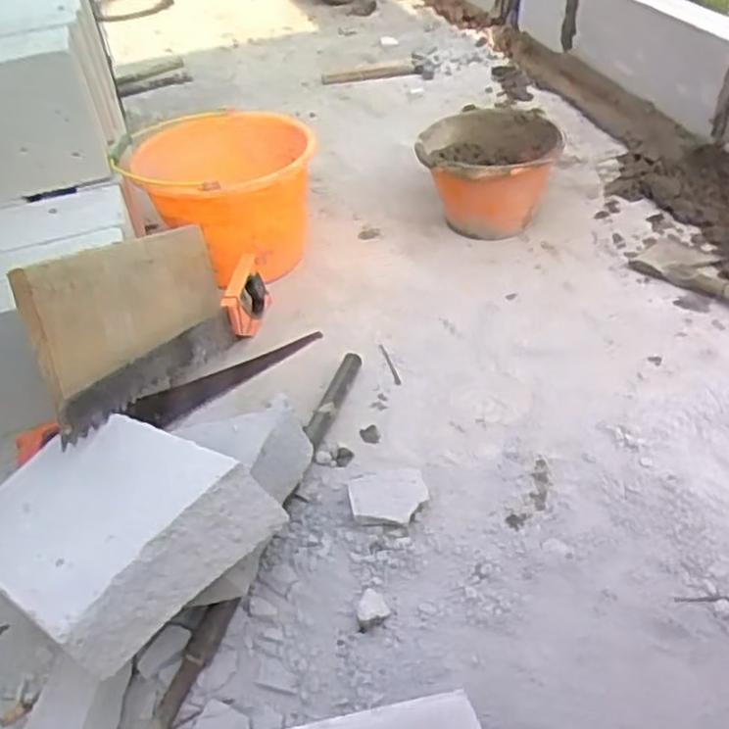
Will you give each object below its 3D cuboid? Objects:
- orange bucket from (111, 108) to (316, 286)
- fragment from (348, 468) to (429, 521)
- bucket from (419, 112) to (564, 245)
[{"bbox_3d":[-0.238,-0.270,1.248,0.306,0.218,0.306,-4,40,3],"label":"orange bucket"},{"bbox_3d":[0.028,0.156,0.862,0.089,0.033,0.063,-4,42,4],"label":"fragment"},{"bbox_3d":[0.221,-0.329,1.303,0.231,0.158,0.216,-4,42,4],"label":"bucket"}]

